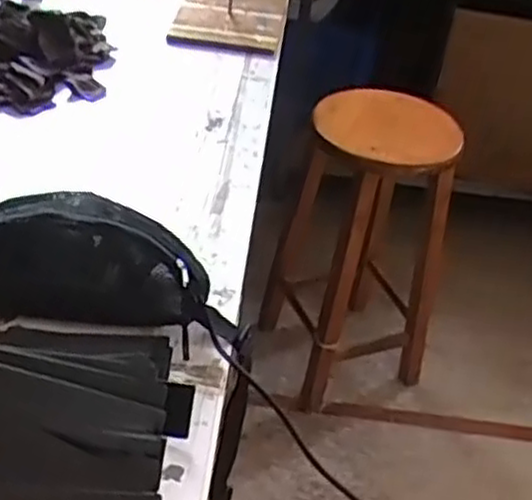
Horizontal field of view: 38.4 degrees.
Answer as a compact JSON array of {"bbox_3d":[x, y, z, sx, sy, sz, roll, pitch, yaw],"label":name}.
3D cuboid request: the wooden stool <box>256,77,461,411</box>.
[{"bbox_3d":[0.218,-0.008,1.597,0.349,0.668,0.312,-4,39,-14],"label":"wooden stool"}]

